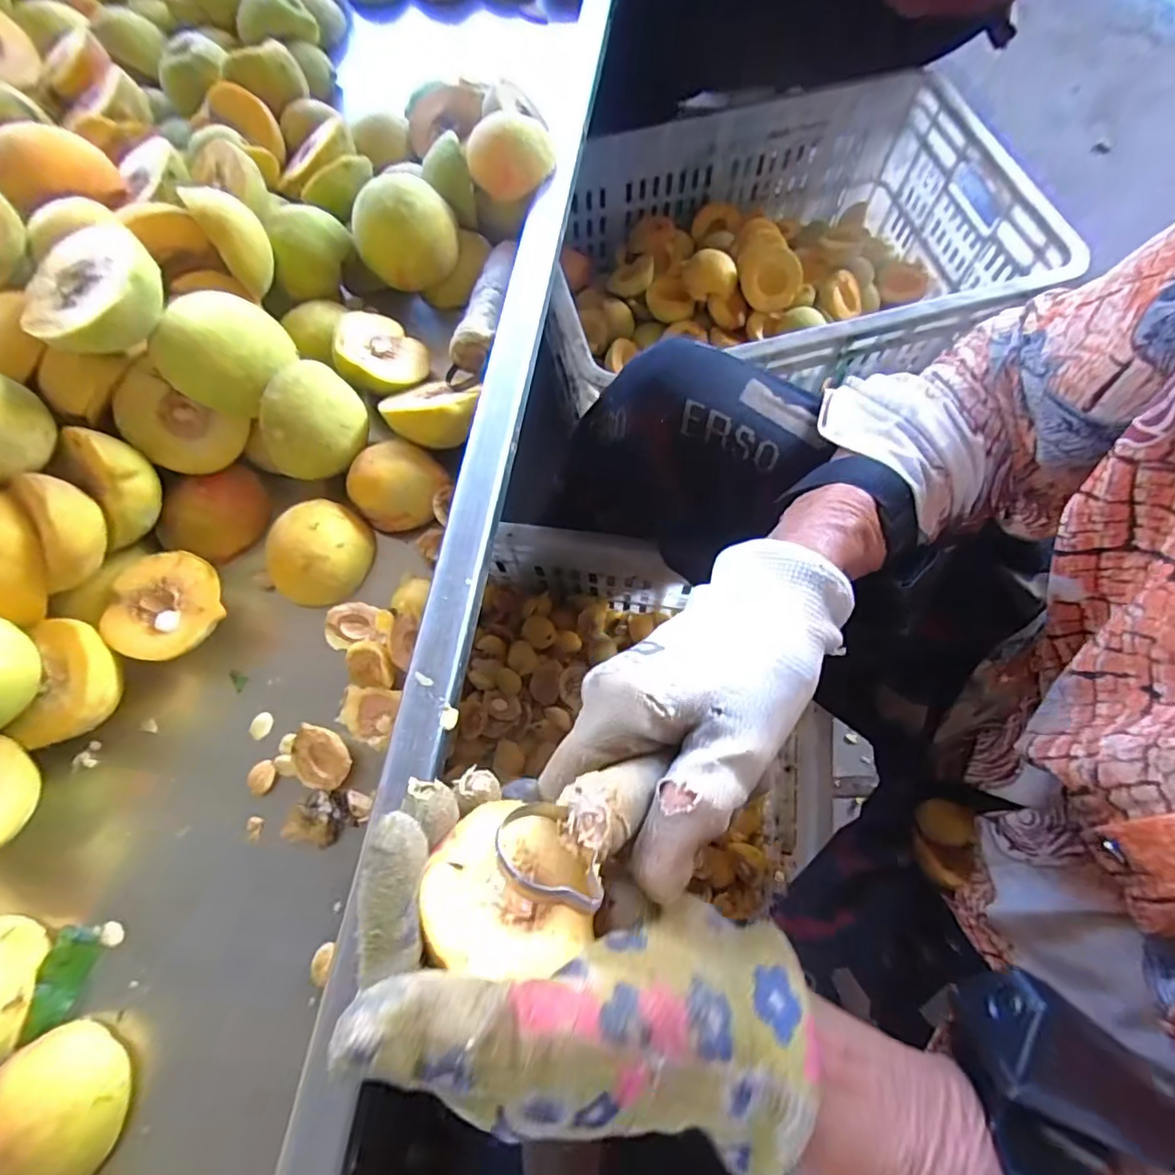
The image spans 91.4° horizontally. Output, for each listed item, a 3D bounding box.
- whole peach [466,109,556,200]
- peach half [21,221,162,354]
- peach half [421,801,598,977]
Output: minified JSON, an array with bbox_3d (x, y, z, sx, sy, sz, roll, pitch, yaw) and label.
[{"bbox_3d":[-0.049,-0.281,0.373,0.054,0.045,0.035,1,69,1],"label":"whole peach"},{"bbox_3d":[-0.238,-0.143,0.275,0.060,0.024,0.062,0,69,1],"label":"peach half"},{"bbox_3d":[-0.023,0.094,0.183,0.049,0.033,0.043,10,70,5],"label":"peach half"}]

